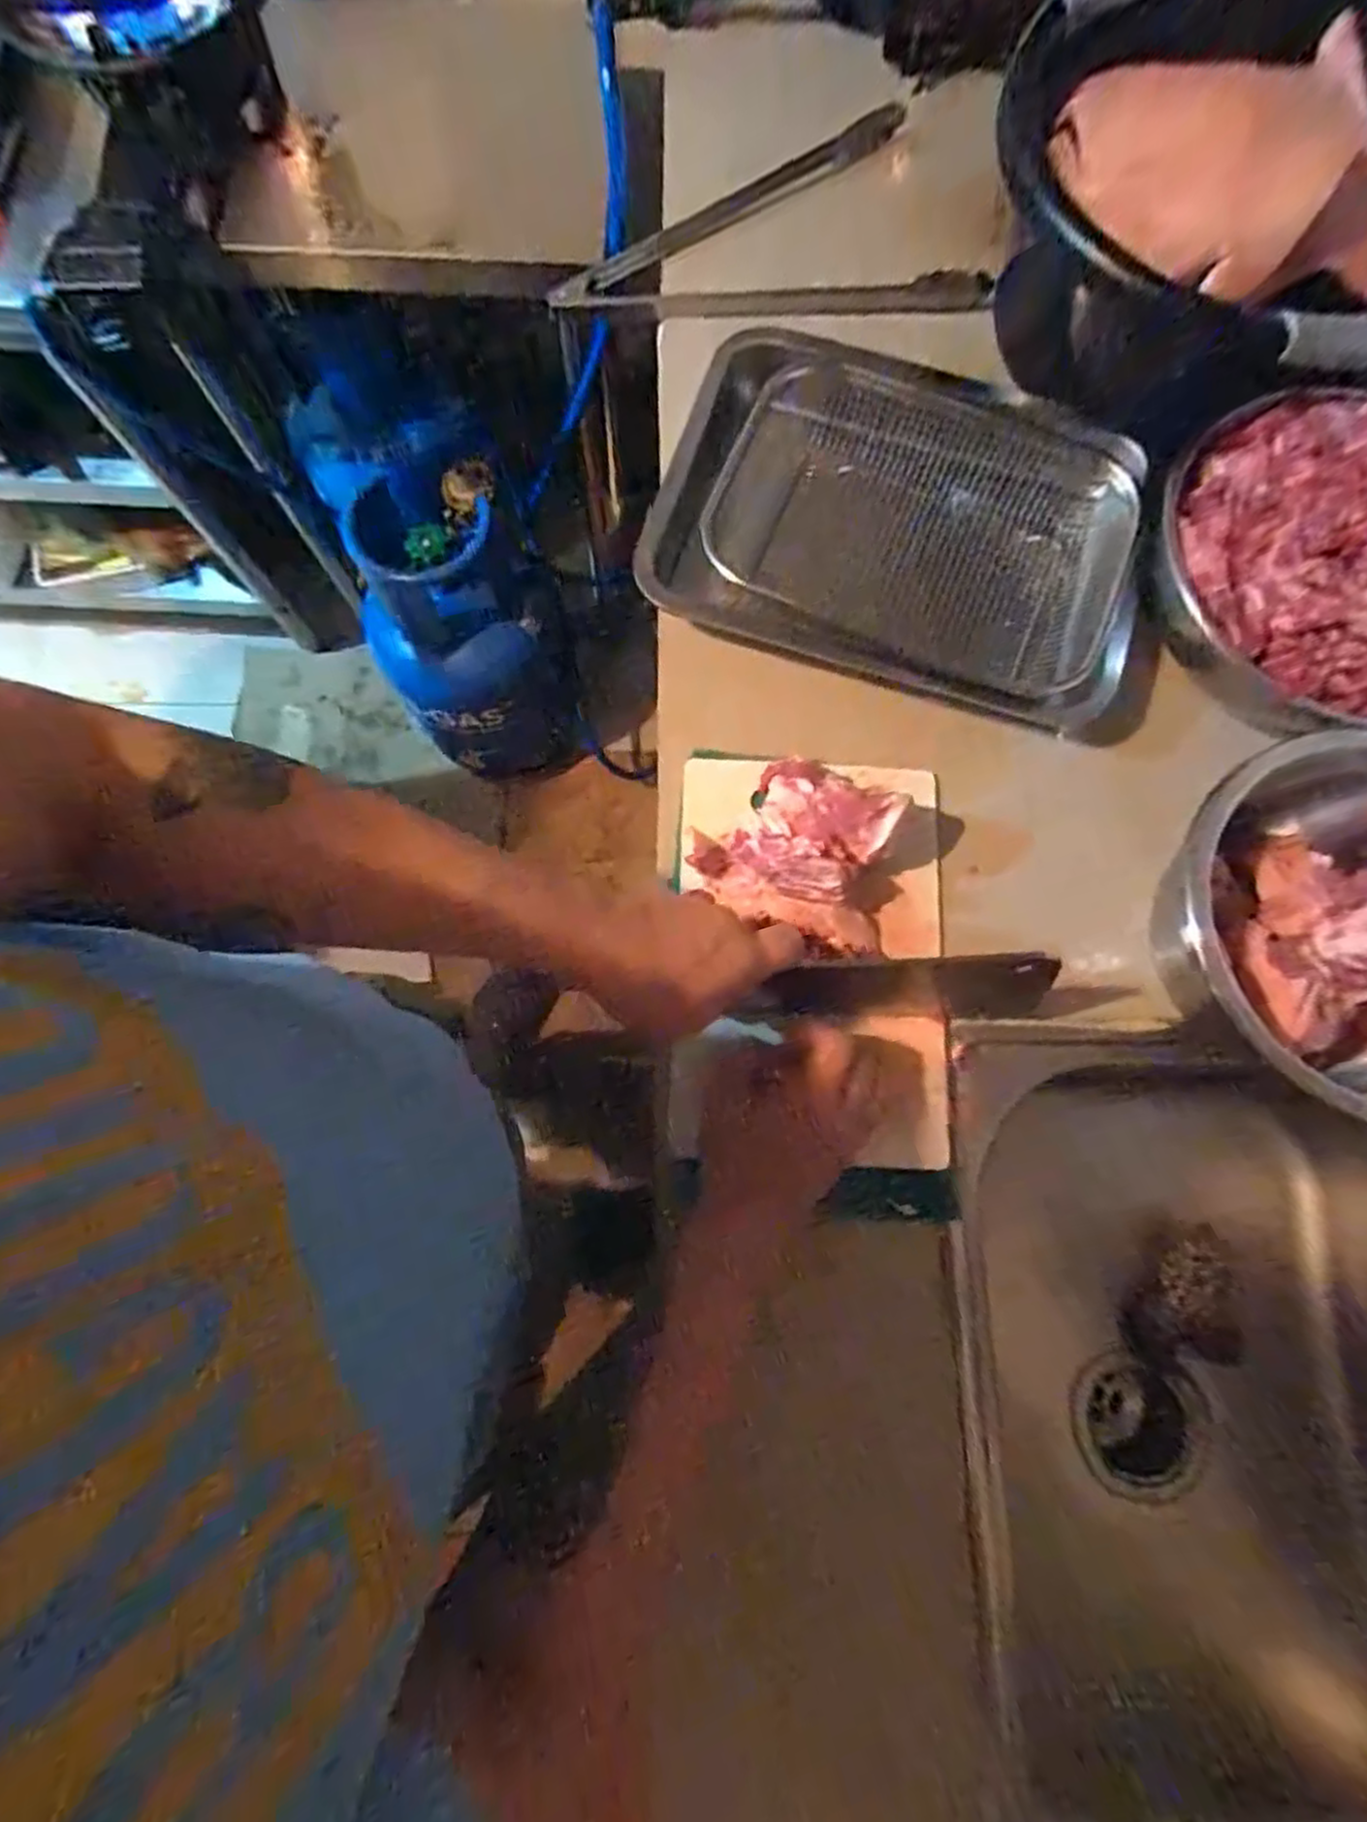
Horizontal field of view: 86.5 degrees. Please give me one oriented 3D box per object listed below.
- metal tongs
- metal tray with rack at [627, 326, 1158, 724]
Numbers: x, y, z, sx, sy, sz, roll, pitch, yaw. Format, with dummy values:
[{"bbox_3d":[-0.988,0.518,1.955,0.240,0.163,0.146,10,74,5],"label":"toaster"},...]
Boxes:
[{"bbox_3d":[0.073,-0.603,0.646,0.364,0.055,0.189,-1,76,-1],"label":"metal tongs"},{"bbox_3d":[0.165,-0.287,0.558,0.349,0.070,0.256,18,77,4],"label":"metal tray with rack"}]

